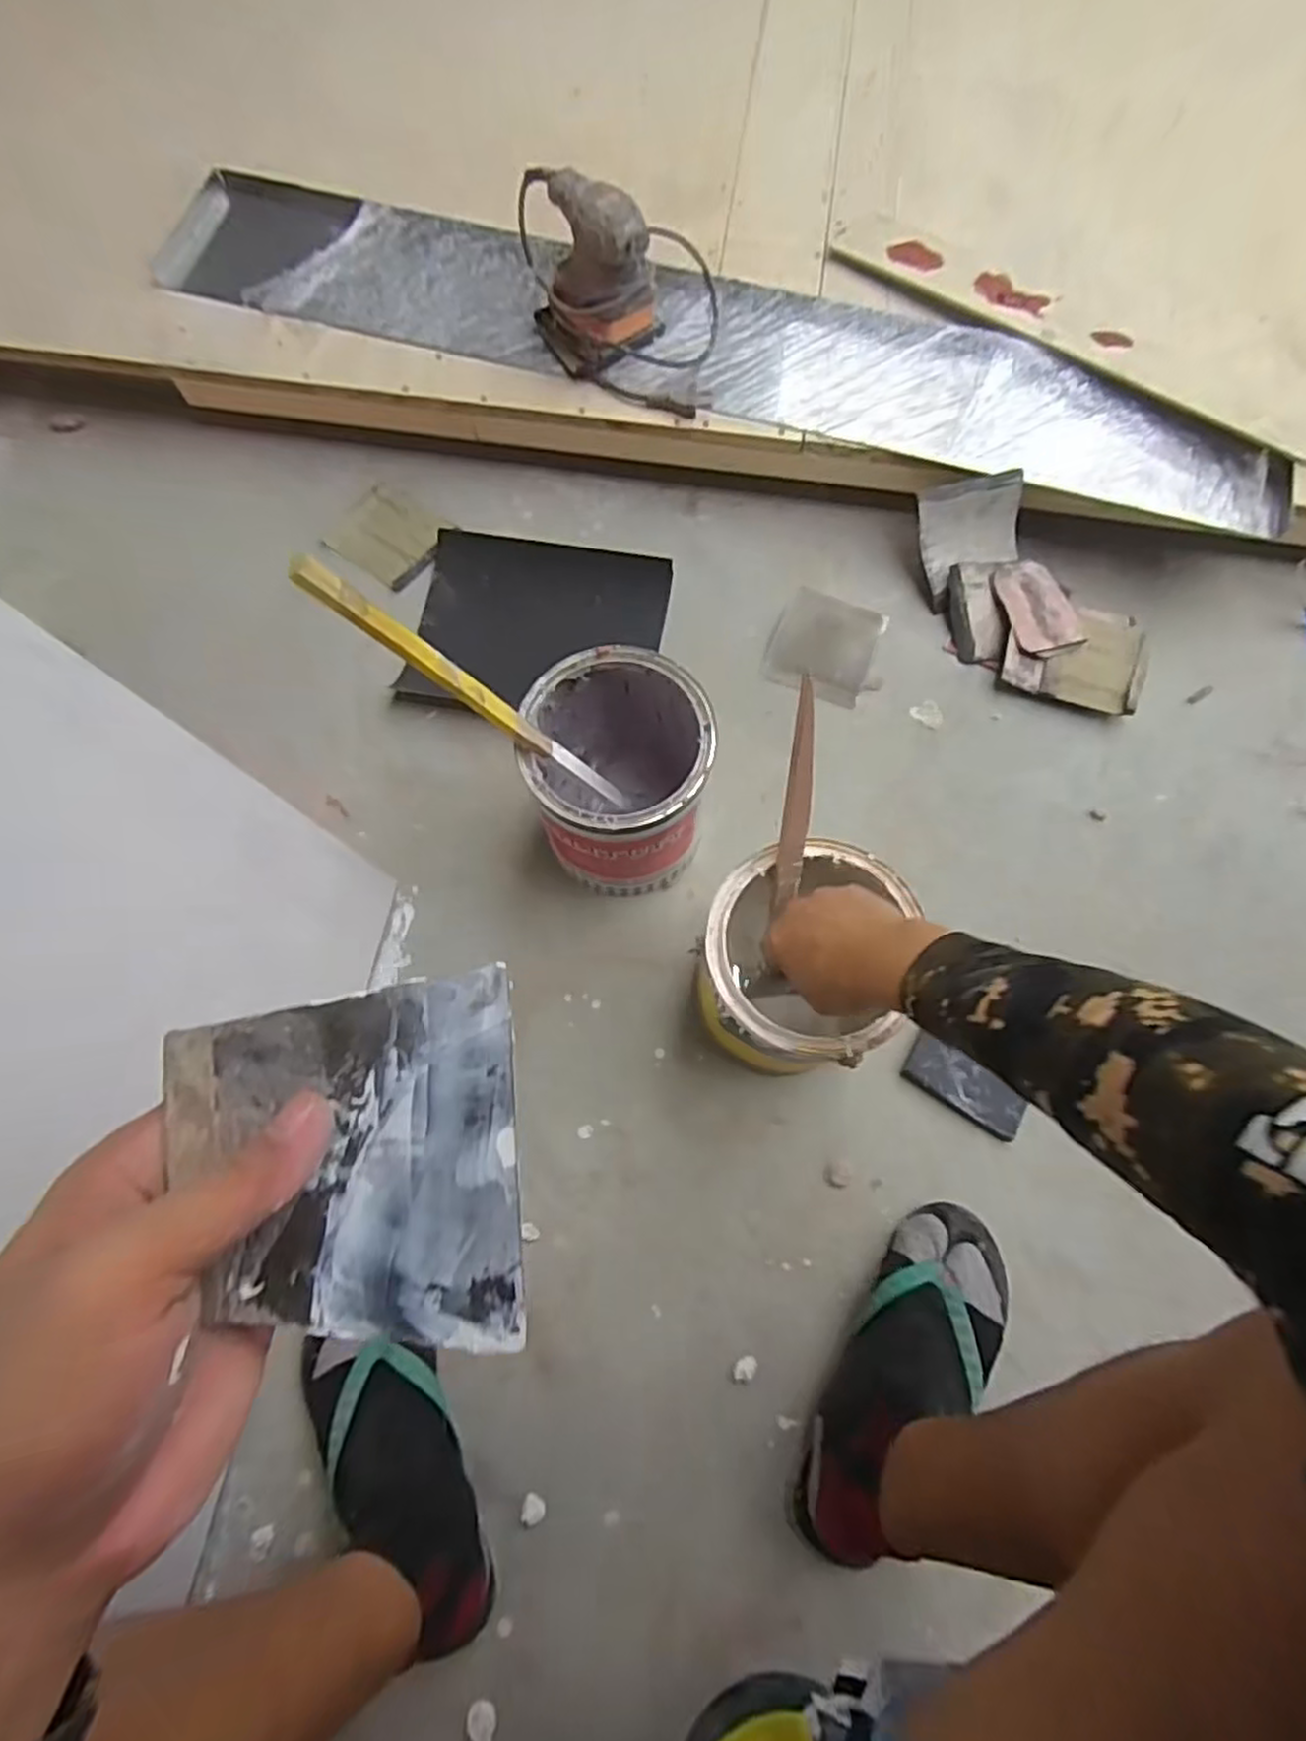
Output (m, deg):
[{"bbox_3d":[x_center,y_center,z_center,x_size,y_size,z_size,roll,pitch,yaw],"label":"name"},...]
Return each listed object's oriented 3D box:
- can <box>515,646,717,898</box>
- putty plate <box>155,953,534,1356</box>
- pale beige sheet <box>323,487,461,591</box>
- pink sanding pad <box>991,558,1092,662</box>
[{"bbox_3d":[-0.029,-0.078,0.699,0.156,0.207,0.163,-1,68,3],"label":"can"},{"bbox_3d":[-0.089,0.088,0.221,0.096,0.004,0.105,-4,87,-5],"label":"putty plate"},{"bbox_3d":[-0.312,-0.394,0.881,0.108,0.008,0.105,30,75,-2],"label":"pale beige sheet"},{"bbox_3d":[0.437,-0.299,0.843,0.072,0.014,0.124,-17,73,2],"label":"pink sanding pad"}]

